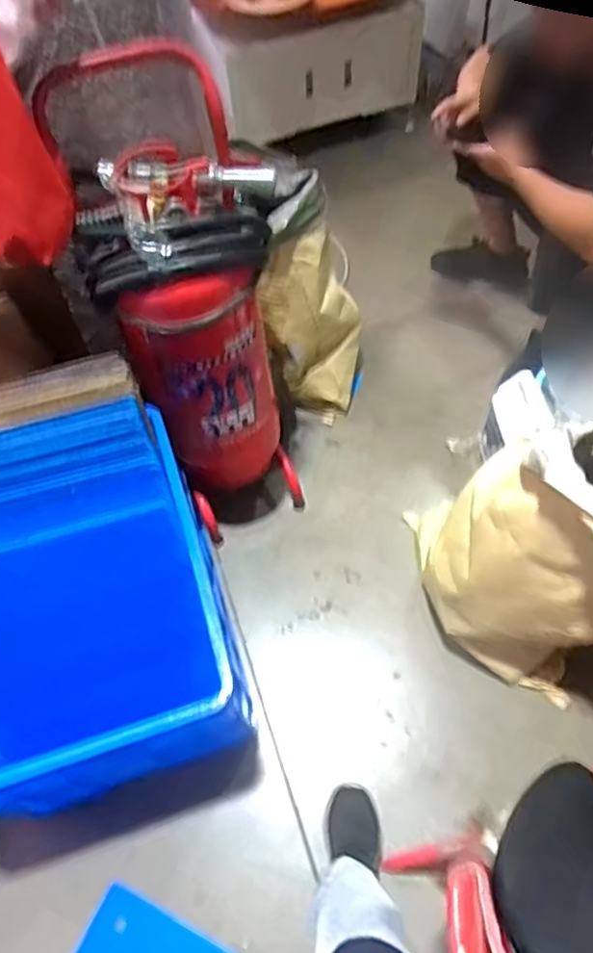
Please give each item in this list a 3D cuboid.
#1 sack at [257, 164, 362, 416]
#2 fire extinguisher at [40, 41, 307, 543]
[{"bbox_3d":[0.045,-0.413,1.434,0.201,0.517,0.259,12,61,11],"label":"sack"},{"bbox_3d":[-0.166,-0.266,1.136,0.286,0.814,0.307,-14,59,-4],"label":"fire extinguisher"}]

